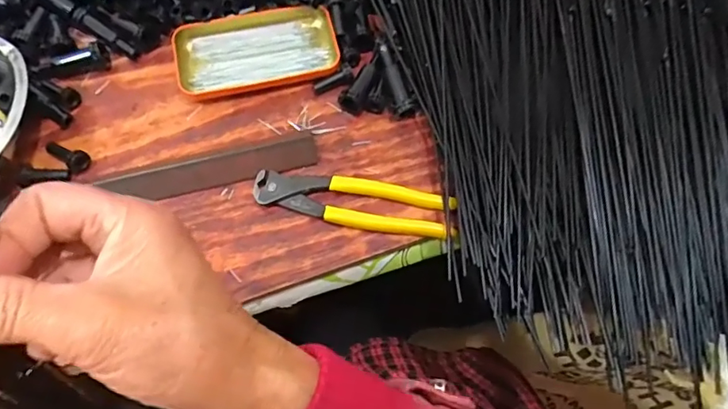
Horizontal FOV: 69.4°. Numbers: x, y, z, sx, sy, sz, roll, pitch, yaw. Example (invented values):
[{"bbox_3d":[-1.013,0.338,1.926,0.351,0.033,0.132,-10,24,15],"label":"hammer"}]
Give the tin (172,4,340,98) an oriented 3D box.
[{"bbox_3d":[-0.097,-0.140,0.479,0.142,0.022,0.072,-9,68,-5],"label":"tin"}]

